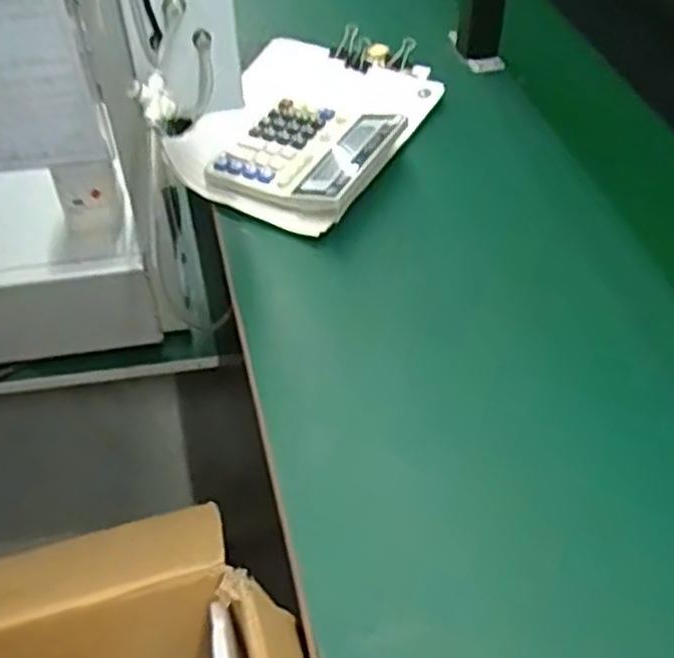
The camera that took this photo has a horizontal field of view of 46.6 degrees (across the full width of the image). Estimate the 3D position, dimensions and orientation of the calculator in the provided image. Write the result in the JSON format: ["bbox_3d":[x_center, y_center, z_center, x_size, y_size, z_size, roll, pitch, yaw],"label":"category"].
[{"bbox_3d":[-0.031,-0.185,0.828,0.154,0.042,0.181,25,53,21],"label":"calculator"}]

